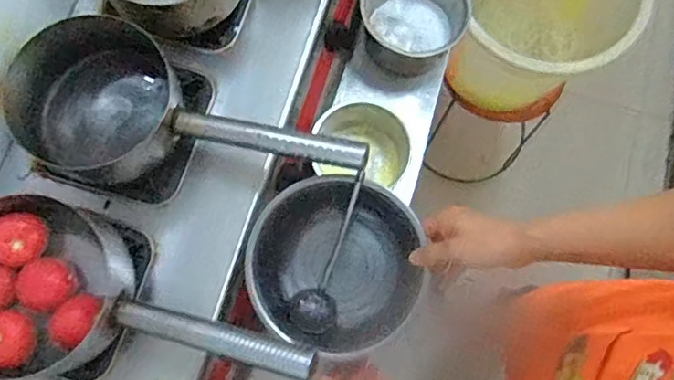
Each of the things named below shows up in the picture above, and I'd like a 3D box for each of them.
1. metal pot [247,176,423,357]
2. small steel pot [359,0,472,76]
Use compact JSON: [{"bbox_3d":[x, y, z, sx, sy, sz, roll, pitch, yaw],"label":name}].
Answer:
[{"bbox_3d":[-0.004,0.091,0.660,0.195,0.099,0.200,0,77,0],"label":"metal pot"},{"bbox_3d":[0.106,-0.252,0.826,0.142,0.100,0.147,0,77,0],"label":"small steel pot"}]

